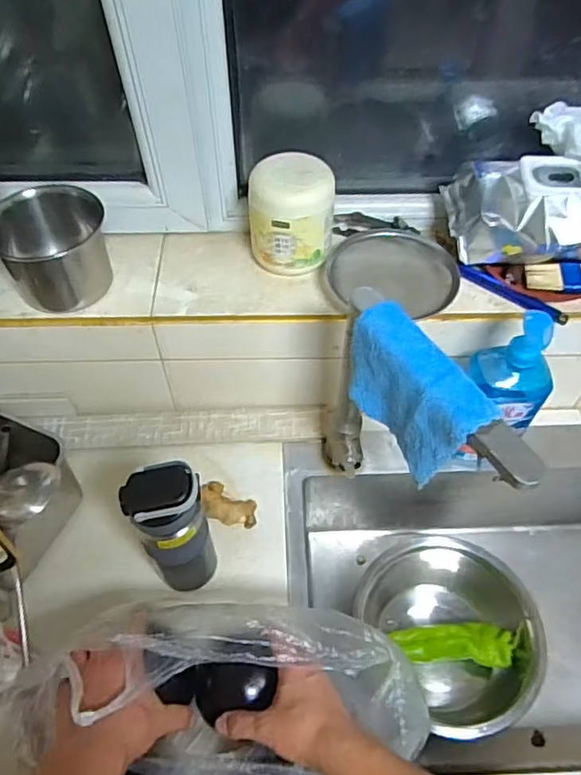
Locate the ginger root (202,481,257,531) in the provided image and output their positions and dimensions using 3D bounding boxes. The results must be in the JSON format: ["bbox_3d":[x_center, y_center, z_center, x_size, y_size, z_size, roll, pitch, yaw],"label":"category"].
[{"bbox_3d":[-0.085,0.156,0.772,0.083,0.029,0.053,26,58,17],"label":"ginger root"}]

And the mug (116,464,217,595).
[{"bbox_3d":[-0.125,0.158,0.647,0.066,0.221,0.075,38,63,23],"label":"mug"}]

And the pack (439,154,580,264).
[{"bbox_3d":[0.315,-0.219,0.727,0.231,0.096,0.108,0,55,-1],"label":"pack"}]

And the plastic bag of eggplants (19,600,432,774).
[{"bbox_3d":[-0.061,0.336,0.553,0.349,0.133,0.238,4,55,2],"label":"plastic bag of eggplants"}]

